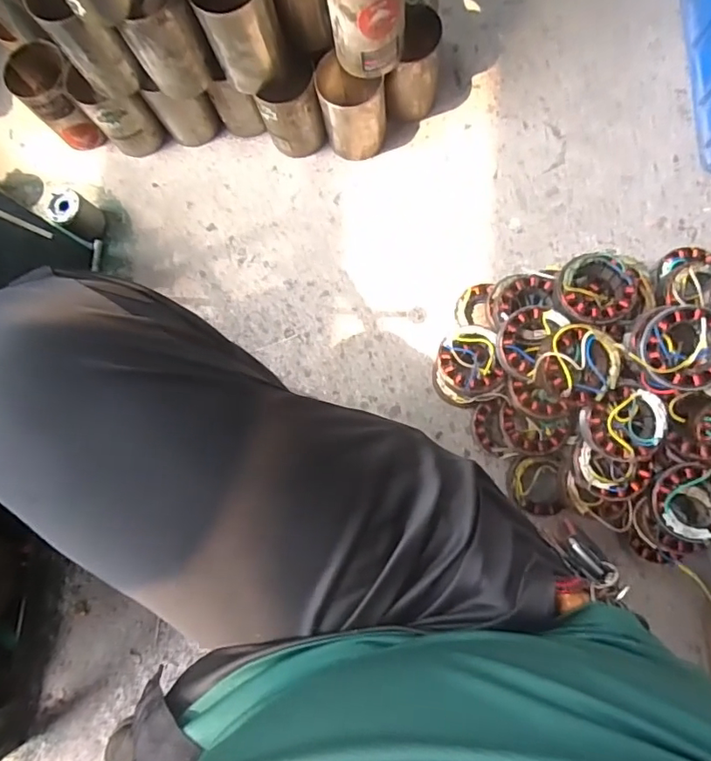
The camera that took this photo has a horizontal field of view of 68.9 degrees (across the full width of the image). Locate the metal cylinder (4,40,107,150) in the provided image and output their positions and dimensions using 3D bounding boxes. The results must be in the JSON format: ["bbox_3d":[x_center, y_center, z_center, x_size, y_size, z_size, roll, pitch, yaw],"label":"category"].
[{"bbox_3d":[-0.444,-0.424,0.798,0.092,0.126,0.116,-40,80,-2],"label":"metal cylinder"}]

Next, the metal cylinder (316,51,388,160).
[{"bbox_3d":[-0.005,-0.393,0.752,0.085,0.126,0.090,-1,81,5],"label":"metal cylinder"}]

